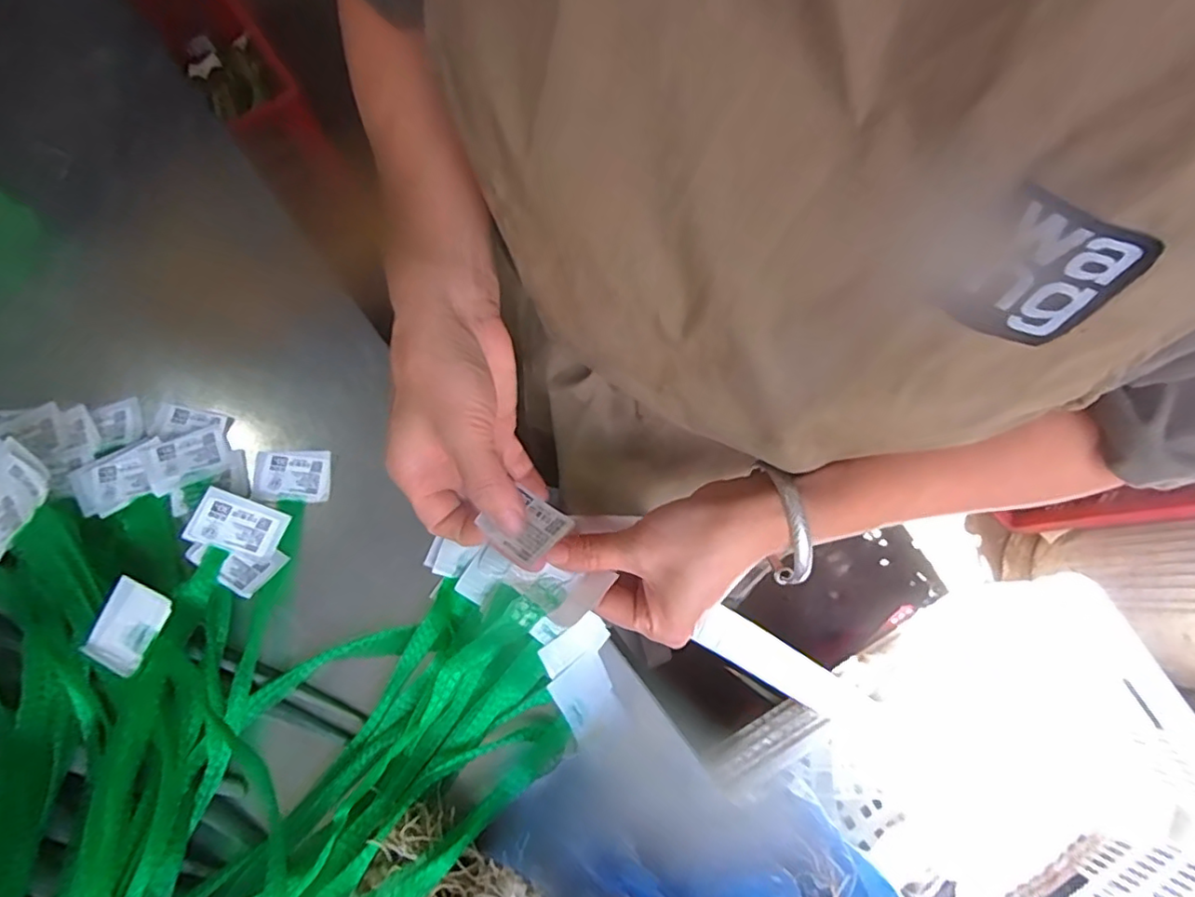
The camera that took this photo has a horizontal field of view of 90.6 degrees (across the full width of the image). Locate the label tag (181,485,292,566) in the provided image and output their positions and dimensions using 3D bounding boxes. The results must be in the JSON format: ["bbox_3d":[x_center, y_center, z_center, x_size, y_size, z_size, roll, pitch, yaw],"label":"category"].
[{"bbox_3d":[-0.266,0.057,0.440,0.059,0.005,0.040,28,67,-27],"label":"label tag"}]

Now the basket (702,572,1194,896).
[{"bbox_3d":[0.507,0.463,0.815,0.514,0.249,0.396,-30,80,-8],"label":"basket"}]

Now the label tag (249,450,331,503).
[{"bbox_3d":[-0.239,0.021,0.460,0.060,0.006,0.038,3,77,-1],"label":"label tag"}]

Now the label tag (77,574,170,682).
[{"bbox_3d":[-0.314,0.120,0.395,0.040,0.004,0.058,27,87,1],"label":"label tag"}]

